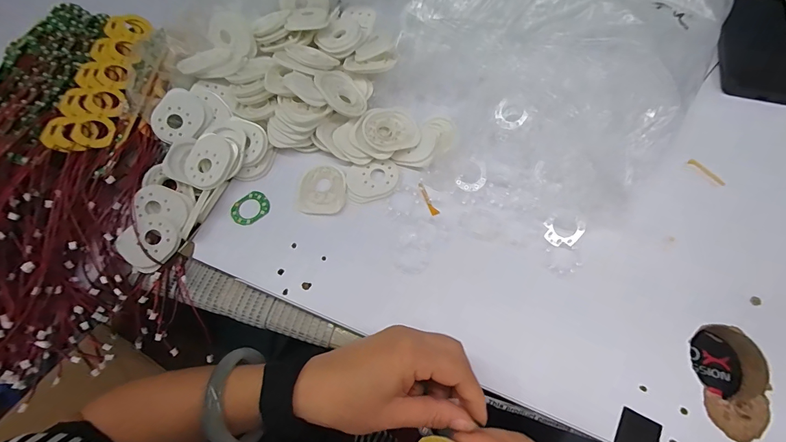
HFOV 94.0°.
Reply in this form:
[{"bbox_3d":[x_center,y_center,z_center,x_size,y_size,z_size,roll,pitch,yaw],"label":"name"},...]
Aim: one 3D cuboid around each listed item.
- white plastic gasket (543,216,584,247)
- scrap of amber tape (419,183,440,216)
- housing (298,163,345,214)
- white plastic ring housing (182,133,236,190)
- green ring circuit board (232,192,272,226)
[{"bbox_3d":[0.162,0.011,0.348,0.034,0.009,0.026,13,68,7],"label":"white plastic gasket"},{"bbox_3d":[0.035,-0.022,0.374,0.008,0.005,0.037,-25,69,-9],"label":"scrap of amber tape"},{"bbox_3d":[-0.073,-0.033,0.380,0.049,0.005,0.055,1,67,2],"label":"housing"},{"bbox_3d":[-0.186,-0.060,0.372,0.043,0.009,0.057,26,83,3],"label":"white plastic ring housing"},{"bbox_3d":[-0.146,-0.014,0.374,0.039,0.004,0.029,-35,70,-12],"label":"green ring circuit board"}]

